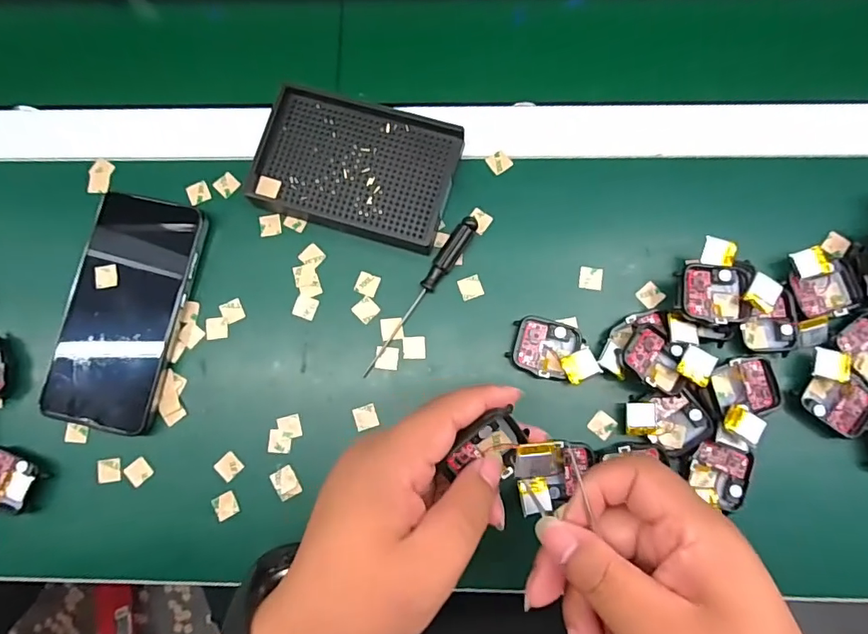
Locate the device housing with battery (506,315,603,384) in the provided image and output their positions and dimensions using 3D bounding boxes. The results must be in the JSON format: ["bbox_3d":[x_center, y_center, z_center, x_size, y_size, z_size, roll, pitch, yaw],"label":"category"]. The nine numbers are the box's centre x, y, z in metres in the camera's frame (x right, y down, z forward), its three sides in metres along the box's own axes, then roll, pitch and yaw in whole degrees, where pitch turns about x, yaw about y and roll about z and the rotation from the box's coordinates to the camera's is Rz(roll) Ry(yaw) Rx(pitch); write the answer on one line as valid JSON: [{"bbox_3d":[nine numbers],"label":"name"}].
[{"bbox_3d":[0.081,0.023,0.337,0.056,0.020,0.039,19,82,4],"label":"device housing with battery"}]

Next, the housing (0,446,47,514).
[{"bbox_3d":[-0.292,0.110,0.338,0.044,0.011,0.037,27,82,5],"label":"housing"}]

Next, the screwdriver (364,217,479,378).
[{"bbox_3d":[-0.009,-0.015,0.348,0.013,0.013,0.130,34,83,6],"label":"screwdriver"}]

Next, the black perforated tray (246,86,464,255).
[{"bbox_3d":[-0.055,-0.108,0.357,0.135,0.027,0.089,19,82,4],"label":"black perforated tray"}]

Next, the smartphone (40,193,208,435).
[{"bbox_3d":[-0.216,-0.004,0.350,0.076,0.014,0.160,12,81,3],"label":"smartphone"}]

